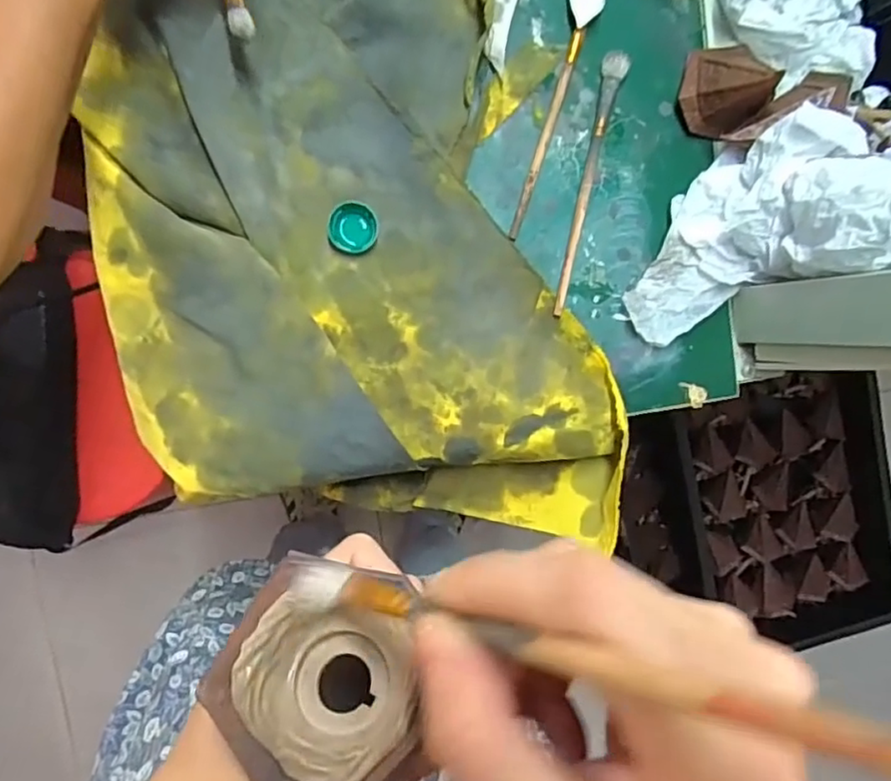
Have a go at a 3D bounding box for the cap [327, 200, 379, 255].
[{"bbox_3d":[-0.061,-0.108,0.426,0.032,0.011,0.033,-1,95,-8],"label":"cap"}]

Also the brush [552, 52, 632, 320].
[{"bbox_3d":[0.098,-0.145,0.448,0.017,0.014,0.184,13,93,-9],"label":"brush"}]

